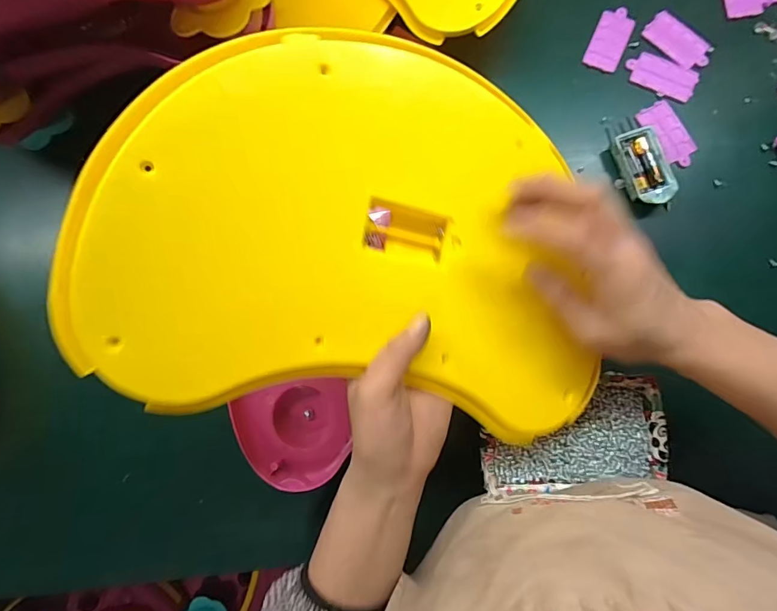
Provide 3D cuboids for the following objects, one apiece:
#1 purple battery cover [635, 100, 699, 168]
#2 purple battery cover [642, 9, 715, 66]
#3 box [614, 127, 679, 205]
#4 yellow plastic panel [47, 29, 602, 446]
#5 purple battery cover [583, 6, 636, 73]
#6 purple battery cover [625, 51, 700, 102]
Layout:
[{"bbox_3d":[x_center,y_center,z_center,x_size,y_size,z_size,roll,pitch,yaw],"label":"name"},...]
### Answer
[{"bbox_3d":[0.278,-0.170,0.406,0.032,0.005,0.068,-29,84,1],"label":"purple battery cover"},{"bbox_3d":[0.301,-0.274,0.422,0.069,0.004,0.035,43,89,6],"label":"purple battery cover"},{"bbox_3d":[0.247,-0.133,0.397,0.038,0.020,0.075,-22,85,2],"label":"box"},{"bbox_3d":[0.001,-0.039,0.262,0.323,0.028,0.221,11,93,-19],"label":"yellow plastic panel"},{"bbox_3d":[0.227,-0.273,0.419,0.034,0.005,0.067,24,88,5],"label":"purple battery cover"},{"bbox_3d":[0.276,-0.234,0.413,0.068,0.004,0.035,30,88,5],"label":"purple battery cover"}]

